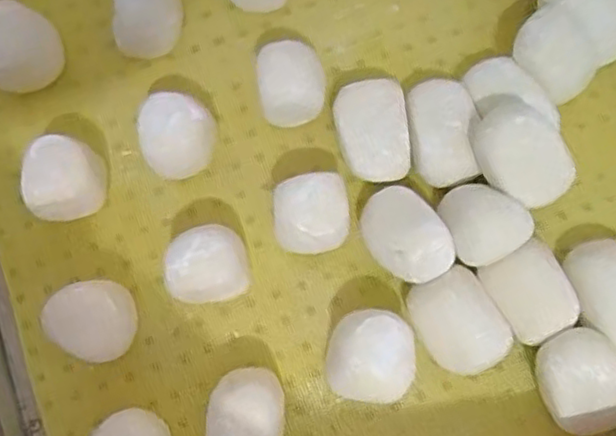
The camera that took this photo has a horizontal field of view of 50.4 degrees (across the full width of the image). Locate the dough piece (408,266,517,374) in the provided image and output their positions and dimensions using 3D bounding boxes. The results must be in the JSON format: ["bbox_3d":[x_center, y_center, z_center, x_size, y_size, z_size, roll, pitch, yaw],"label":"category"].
[{"bbox_3d":[0.103,0.073,0.456,0.053,0.036,0.068,-26,80,-4],"label":"dough piece"}]

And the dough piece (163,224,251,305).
[{"bbox_3d":[-0.071,0.034,0.459,0.056,0.061,0.053,0,81,-1],"label":"dough piece"}]

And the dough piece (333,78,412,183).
[{"bbox_3d":[0.045,-0.063,0.479,0.051,0.044,0.078,-6,79,0],"label":"dough piece"}]

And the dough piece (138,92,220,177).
[{"bbox_3d":[-0.094,-0.060,0.475,0.055,0.057,0.054,0,79,1],"label":"dough piece"}]

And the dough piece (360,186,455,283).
[{"bbox_3d":[0.067,0.014,0.461,0.048,0.054,0.068,-32,83,-5],"label":"dough piece"}]

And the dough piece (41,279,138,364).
[{"bbox_3d":[-0.146,0.073,0.456,0.056,0.054,0.052,0,81,-1],"label":"dough piece"}]

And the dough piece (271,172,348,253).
[{"bbox_3d":[0.002,-0.001,0.462,0.050,0.063,0.048,-6,81,-2],"label":"dough piece"}]

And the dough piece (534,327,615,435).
[{"bbox_3d":[0.180,0.112,0.441,0.052,0.049,0.068,-21,79,-3],"label":"dough piece"}]

